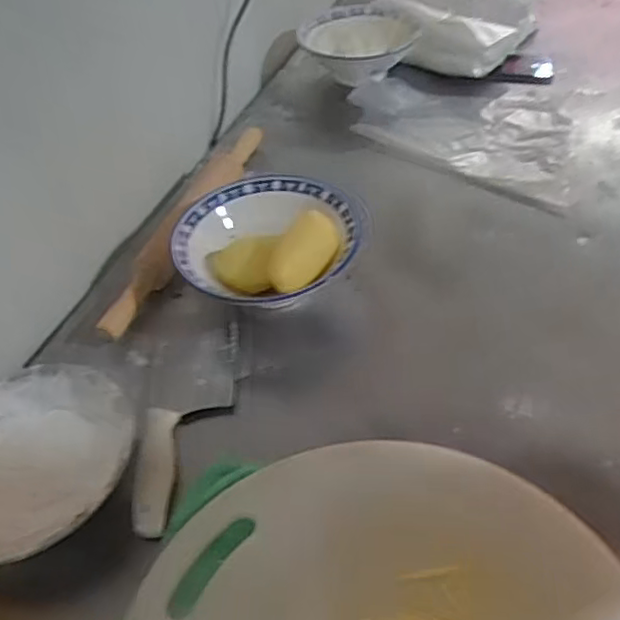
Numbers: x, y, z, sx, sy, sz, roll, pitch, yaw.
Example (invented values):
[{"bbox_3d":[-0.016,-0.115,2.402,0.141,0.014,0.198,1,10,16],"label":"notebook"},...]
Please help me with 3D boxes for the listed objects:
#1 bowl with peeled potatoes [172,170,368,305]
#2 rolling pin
[{"bbox_3d":[-0.043,-0.068,0.677,0.191,0.066,0.182,9,46,8],"label":"bowl with peeled potatoes"},{"bbox_3d":[-0.150,-0.113,0.777,0.058,0.051,0.390,11,43,17],"label":"rolling pin"}]

